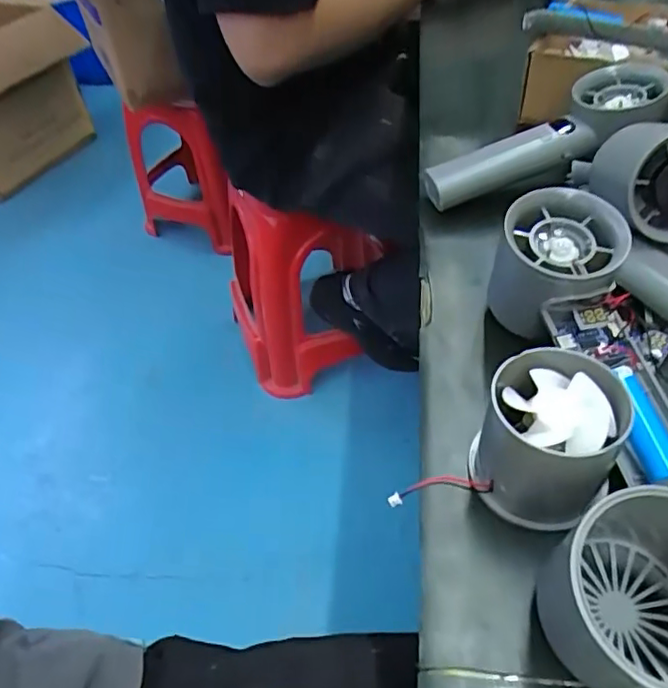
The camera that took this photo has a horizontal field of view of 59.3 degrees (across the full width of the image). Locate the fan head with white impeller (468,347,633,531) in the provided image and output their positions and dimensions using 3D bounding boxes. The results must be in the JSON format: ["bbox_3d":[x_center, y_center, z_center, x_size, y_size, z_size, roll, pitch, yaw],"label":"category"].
[{"bbox_3d":[0.085,0.039,0.237,0.050,0.053,0.051,-3,47,3],"label":"fan head with white impeller"}]

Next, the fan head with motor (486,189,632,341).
[{"bbox_3d":[0.108,-0.038,0.287,0.057,0.050,0.055,8,48,13],"label":"fan head with motor"}]

